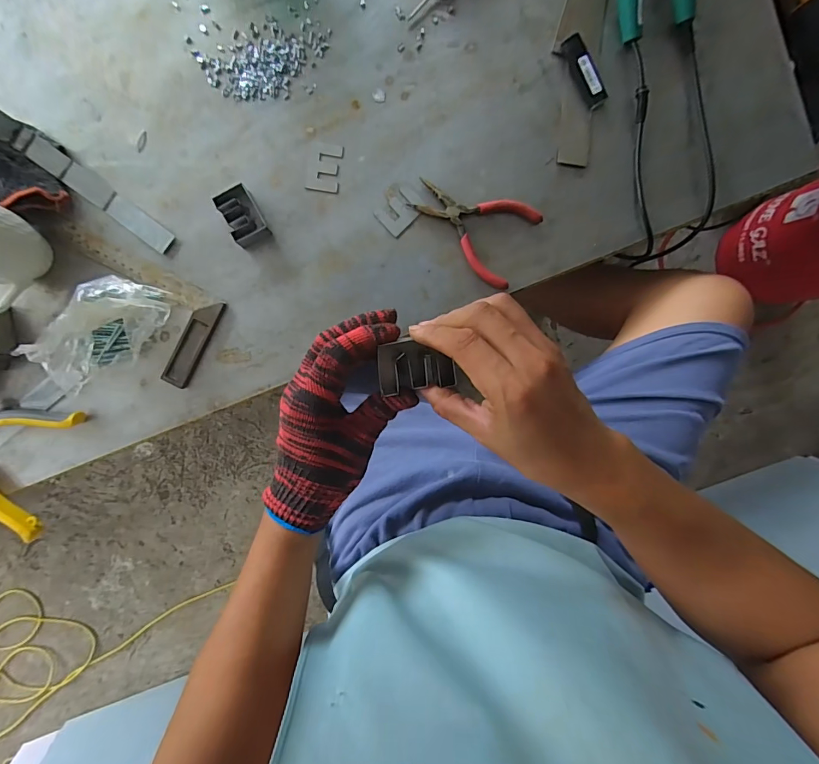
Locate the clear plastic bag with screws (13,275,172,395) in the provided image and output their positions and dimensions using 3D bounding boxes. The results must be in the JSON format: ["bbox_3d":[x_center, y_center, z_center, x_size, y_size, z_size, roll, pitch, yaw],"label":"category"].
[{"bbox_3d":[-0.333,-0.053,0.450,0.141,0.068,0.075,-45,95,0],"label":"clear plastic bag with screws"}]

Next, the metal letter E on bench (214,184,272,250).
[{"bbox_3d":[-0.187,-0.186,0.469,0.038,0.027,0.053,-27,95,-1],"label":"metal letter E on bench"}]

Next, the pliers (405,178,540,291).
[{"bbox_3d":[0.072,-0.186,0.491,0.143,0.012,0.097,29,92,-5],"label":"pliers"}]

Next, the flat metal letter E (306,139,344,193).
[{"bbox_3d":[-0.099,-0.249,0.482,0.039,0.004,0.054,8,93,-4],"label":"flat metal letter E"}]

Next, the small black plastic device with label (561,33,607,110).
[{"bbox_3d":[0.204,-0.361,0.486,0.023,0.015,0.080,-27,95,-1],"label":"small black plastic device with label"}]

